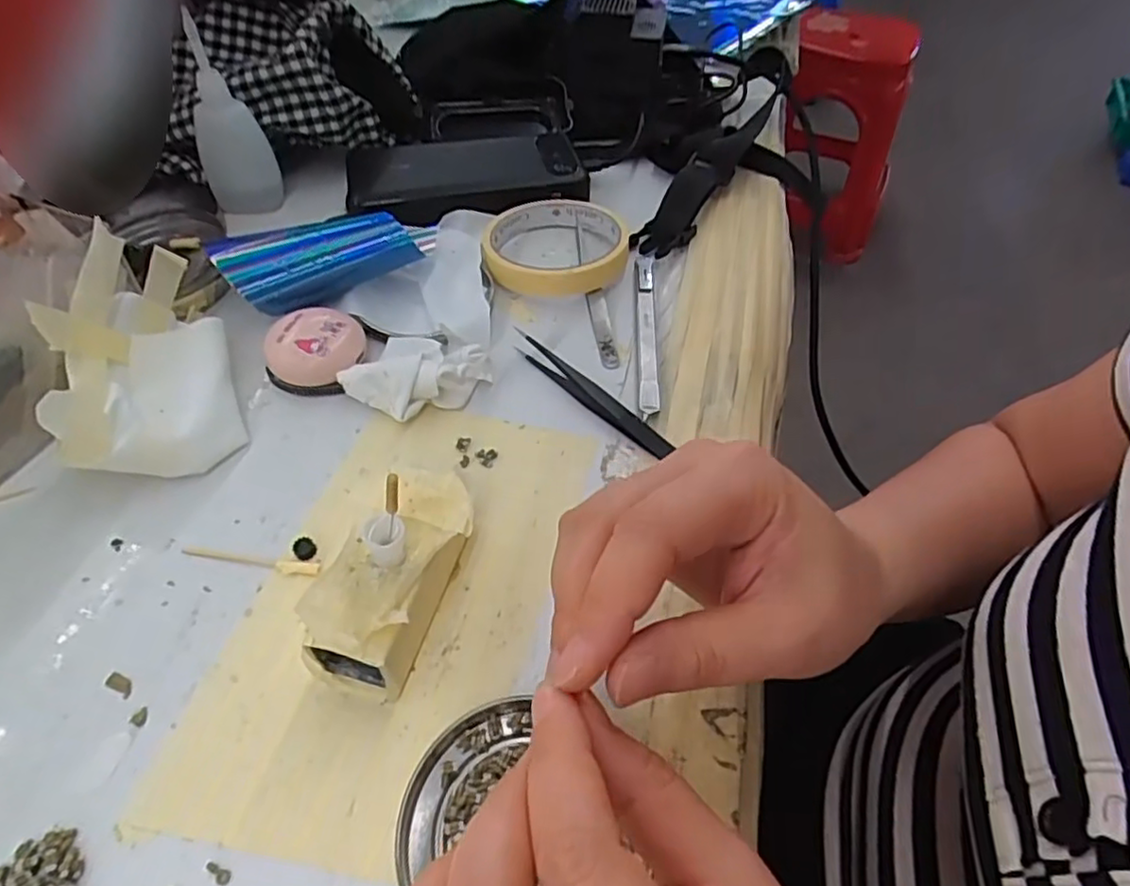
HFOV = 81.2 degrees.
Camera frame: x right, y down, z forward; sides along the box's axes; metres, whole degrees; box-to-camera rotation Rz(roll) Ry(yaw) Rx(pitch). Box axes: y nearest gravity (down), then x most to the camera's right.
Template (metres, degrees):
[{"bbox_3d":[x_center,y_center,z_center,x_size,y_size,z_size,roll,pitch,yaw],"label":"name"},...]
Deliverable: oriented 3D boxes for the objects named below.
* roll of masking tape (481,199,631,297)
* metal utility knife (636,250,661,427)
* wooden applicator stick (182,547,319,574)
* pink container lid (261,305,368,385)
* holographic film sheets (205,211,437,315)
[{"bbox_3d":[-0.005,-0.124,0.405,0.087,0.021,0.086,1,51,-2],"label":"roll of masking tape"},{"bbox_3d":[0.046,-0.063,0.370,0.011,0.008,0.135,4,51,0],"label":"metal utility knife"},{"bbox_3d":[-0.131,0.048,0.272,0.059,0.004,0.006,7,51,3],"label":"wooden applicator stick"},{"bbox_3d":[-0.127,-0.048,0.337,0.043,0.023,0.043,1,51,-2],"label":"pink container lid"},{"bbox_3d":[-0.128,-0.097,0.358,0.110,0.043,0.030,-14,53,-14],"label":"holographic film sheets"}]

